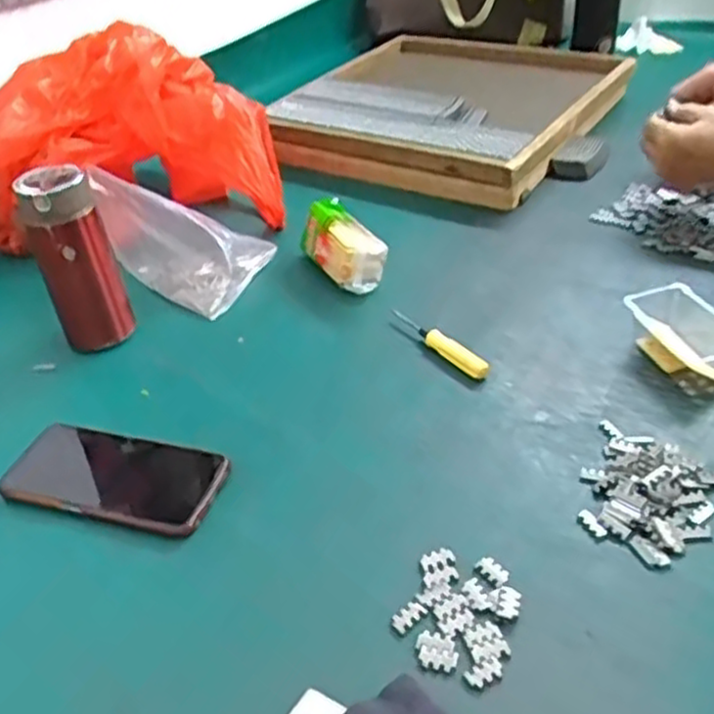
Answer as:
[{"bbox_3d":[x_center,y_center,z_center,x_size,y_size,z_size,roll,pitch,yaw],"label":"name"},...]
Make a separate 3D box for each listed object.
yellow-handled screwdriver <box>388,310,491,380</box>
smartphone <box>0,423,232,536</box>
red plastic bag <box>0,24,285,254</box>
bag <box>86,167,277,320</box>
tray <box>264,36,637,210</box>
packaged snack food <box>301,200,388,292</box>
[{"bbox_3d":[0.069,-0.017,0.671,0.016,0.019,0.127,-27,43,-27],"label":"yellow-handled screwdriver"},{"bbox_3d":[-0.180,0.089,0.570,0.157,0.007,0.074,10,47,11],"label":"smartphone"},{"bbox_3d":[-0.267,-0.247,0.876,0.346,0.198,0.174,-5,37,-1],"label":"red plastic bag"},{"bbox_3d":[-0.169,-0.136,0.793,0.146,0.111,0.127,23,45,31],"label":"bag"},{"bbox_3d":[0.121,-0.345,1.069,0.407,0.081,0.377,20,43,28],"label":"tray"},{"bbox_3d":[-0.015,-0.114,0.786,0.055,0.056,0.109,-25,42,-25],"label":"packaged snack food"}]

